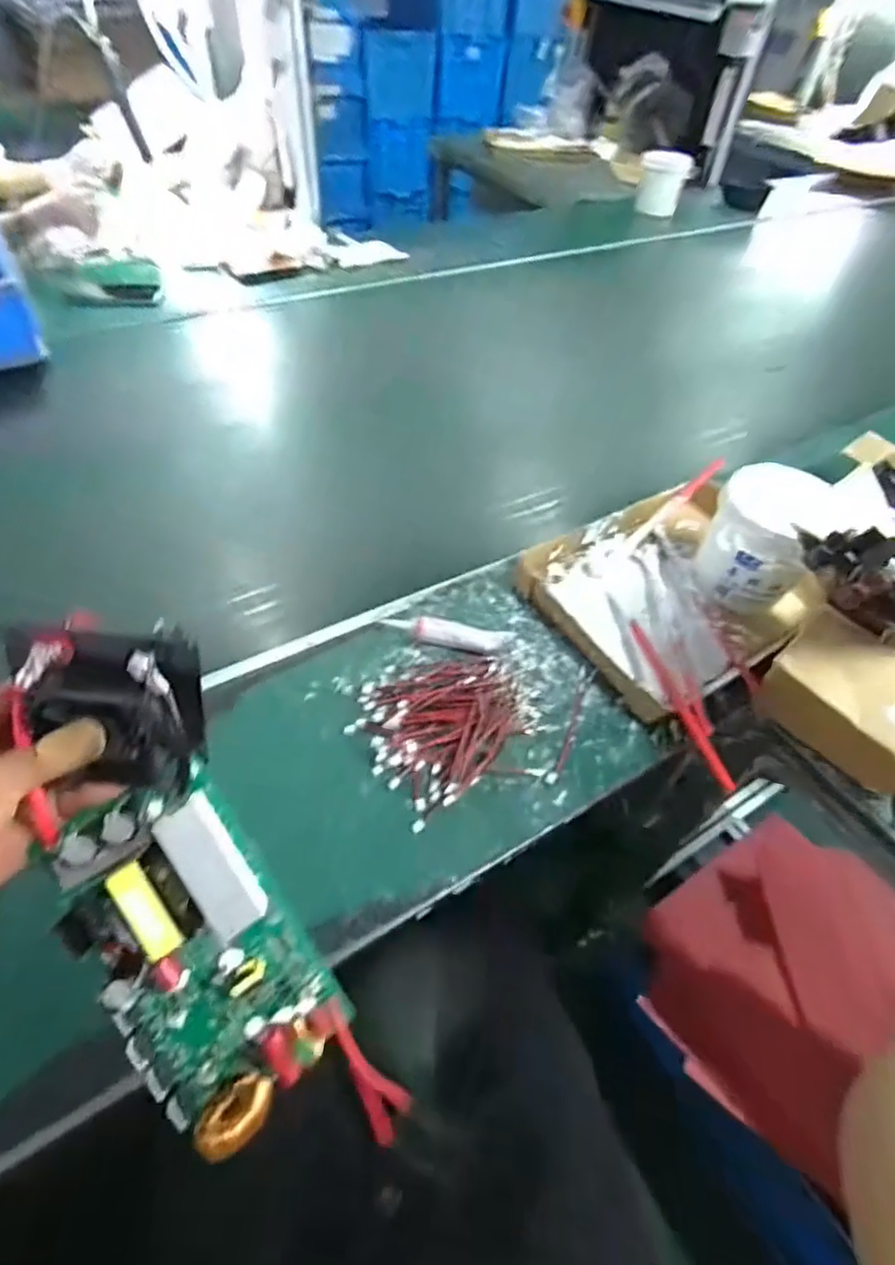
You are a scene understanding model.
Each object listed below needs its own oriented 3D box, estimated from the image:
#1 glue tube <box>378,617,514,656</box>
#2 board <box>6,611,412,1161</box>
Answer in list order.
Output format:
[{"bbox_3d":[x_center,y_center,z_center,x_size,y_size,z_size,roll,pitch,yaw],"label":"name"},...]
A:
[{"bbox_3d":[0.002,0.003,0.597,0.134,0.026,0.034,3,51,-2],"label":"glue tube"},{"bbox_3d":[-0.138,0.150,0.317,0.107,0.060,0.329,-23,97,-21],"label":"board"}]

